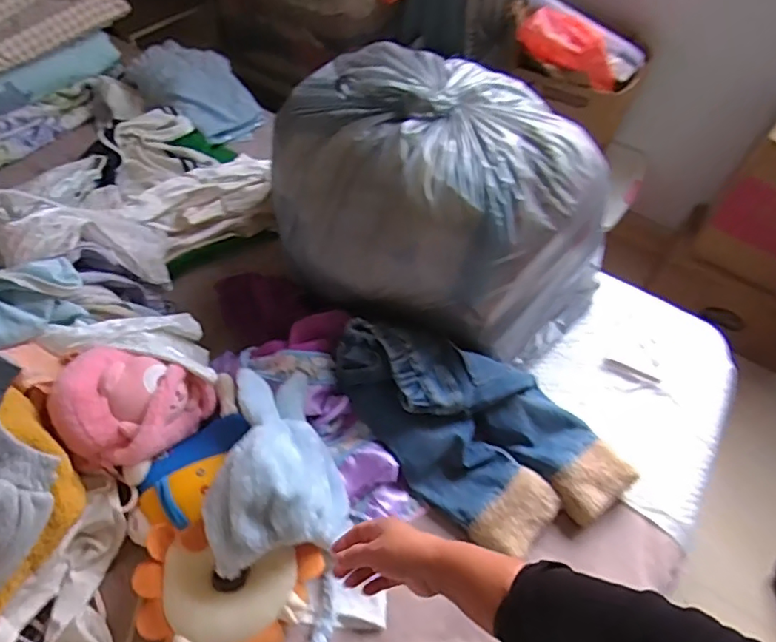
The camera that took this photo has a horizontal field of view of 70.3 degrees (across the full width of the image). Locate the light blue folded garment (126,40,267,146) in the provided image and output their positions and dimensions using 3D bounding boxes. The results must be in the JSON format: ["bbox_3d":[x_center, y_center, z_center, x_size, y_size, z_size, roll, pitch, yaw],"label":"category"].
[{"bbox_3d":[-0.419,-0.510,1.212,0.200,0.079,0.259,-28,61,-24],"label":"light blue folded garment"}]

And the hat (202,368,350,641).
[{"bbox_3d":[-0.123,0.289,0.676,0.164,0.105,0.461,-8,75,-12],"label":"hat"}]

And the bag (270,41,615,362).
[{"bbox_3d":[0.073,-0.183,0.881,0.514,0.323,0.400,36,58,20],"label":"bag"}]

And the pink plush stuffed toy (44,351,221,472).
[{"bbox_3d":[-0.333,0.117,0.709,0.167,0.111,0.132,5,53,-2],"label":"pink plush stuffed toy"}]

